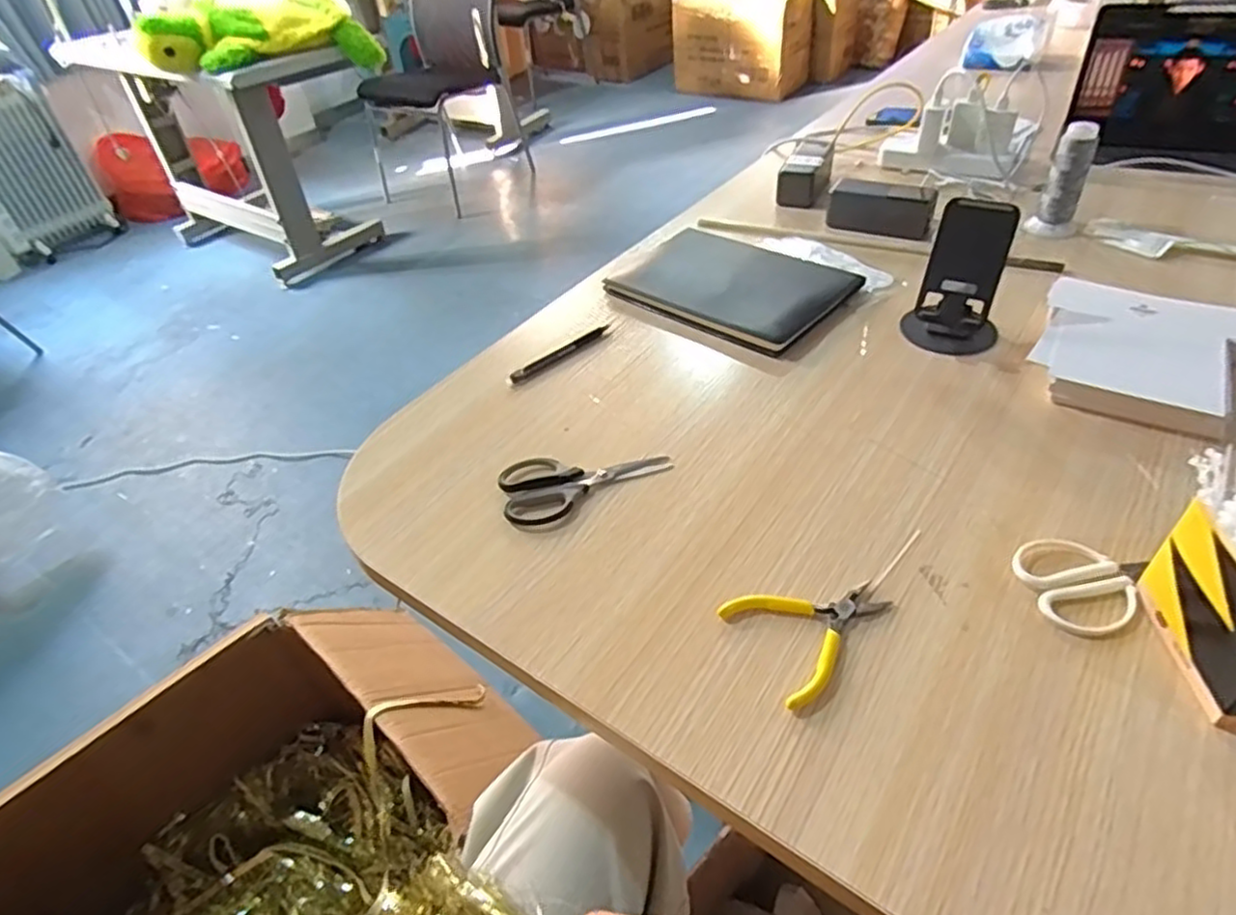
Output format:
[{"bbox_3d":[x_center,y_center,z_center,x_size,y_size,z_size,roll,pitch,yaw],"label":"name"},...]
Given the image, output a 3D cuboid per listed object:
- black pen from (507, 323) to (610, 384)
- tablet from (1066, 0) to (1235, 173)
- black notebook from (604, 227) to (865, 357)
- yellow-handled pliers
[{"bbox_3d":[-0.062,-0.117,0.768,0.135,0.008,0.015,-34,49,-26],"label":"black pen"},{"bbox_3d":[0.823,-0.548,1.011,0.266,0.154,0.188,21,49,26],"label":"tablet"},{"bbox_3d":[0.135,-0.213,0.843,0.256,0.012,0.196,28,53,32],"label":"black notebook"},{"bbox_3d":[0.140,0.117,0.488,0.108,0.009,0.086,-21,45,-15],"label":"yellow-handled pliers"}]

